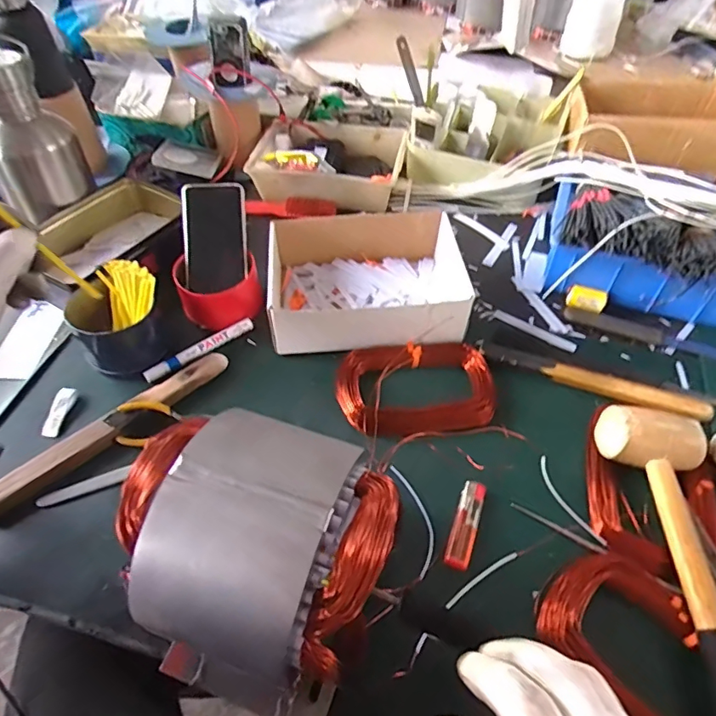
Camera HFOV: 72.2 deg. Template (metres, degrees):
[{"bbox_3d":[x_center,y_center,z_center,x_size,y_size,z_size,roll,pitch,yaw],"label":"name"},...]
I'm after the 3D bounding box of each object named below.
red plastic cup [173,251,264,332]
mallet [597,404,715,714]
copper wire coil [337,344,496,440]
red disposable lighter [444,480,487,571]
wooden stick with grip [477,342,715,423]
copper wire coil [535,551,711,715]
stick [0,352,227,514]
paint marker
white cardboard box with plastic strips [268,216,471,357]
[{"bbox_3d":[-0.178,-0.085,0.632,0.104,0.055,0.083,-13,53,-10],"label":"red plastic cup"},{"bbox_3d":[0.278,0.172,0.429,0.095,0.055,0.275,7,53,6],"label":"mallet"},{"bbox_3d":[0.066,0.037,0.566,0.171,0.029,0.118,-7,53,-5],"label":"copper wire coil"},{"bbox_3d":[0.105,0.159,0.473,0.023,0.007,0.087,18,54,14],"label":"red disposable lighter"},{"bbox_3d":[0.272,0.029,0.579,0.259,0.026,0.031,17,54,13],"label":"wooden stick with grip"},{"bbox_3d":[0.244,0.245,0.396,0.105,0.019,0.183,-35,60,-24],"label":"copper wire coil"},{"bbox_3d":[-0.262,0.072,0.530,0.031,0.022,0.275,37,61,25],"label":"stick"},{"bbox_3d":[-0.194,-0.012,0.606,0.142,0.015,0.018,-35,60,-24],"label":"paint marker"},{"bbox_3d":[0.012,-0.098,0.642,0.248,0.082,0.180,-4,52,-3],"label":"white cardboard box with plastic strips"}]

